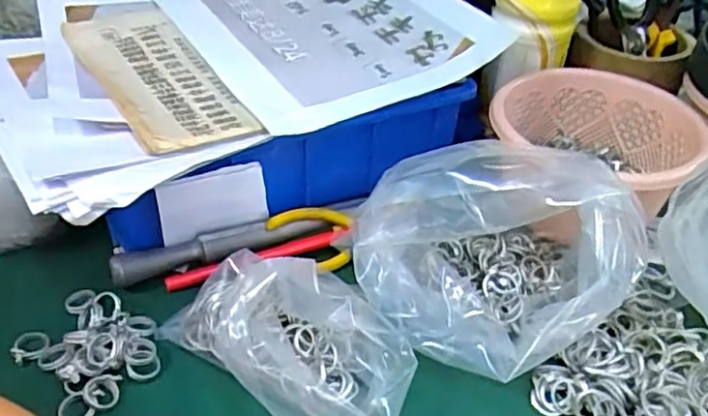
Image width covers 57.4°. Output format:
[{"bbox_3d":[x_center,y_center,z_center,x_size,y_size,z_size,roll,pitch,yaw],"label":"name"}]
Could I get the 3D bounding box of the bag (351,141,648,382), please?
[{"bbox_3d":[0.085,0.025,0.384,0.165,0.091,0.116,-9,39,-15],"label":"bag"}]

